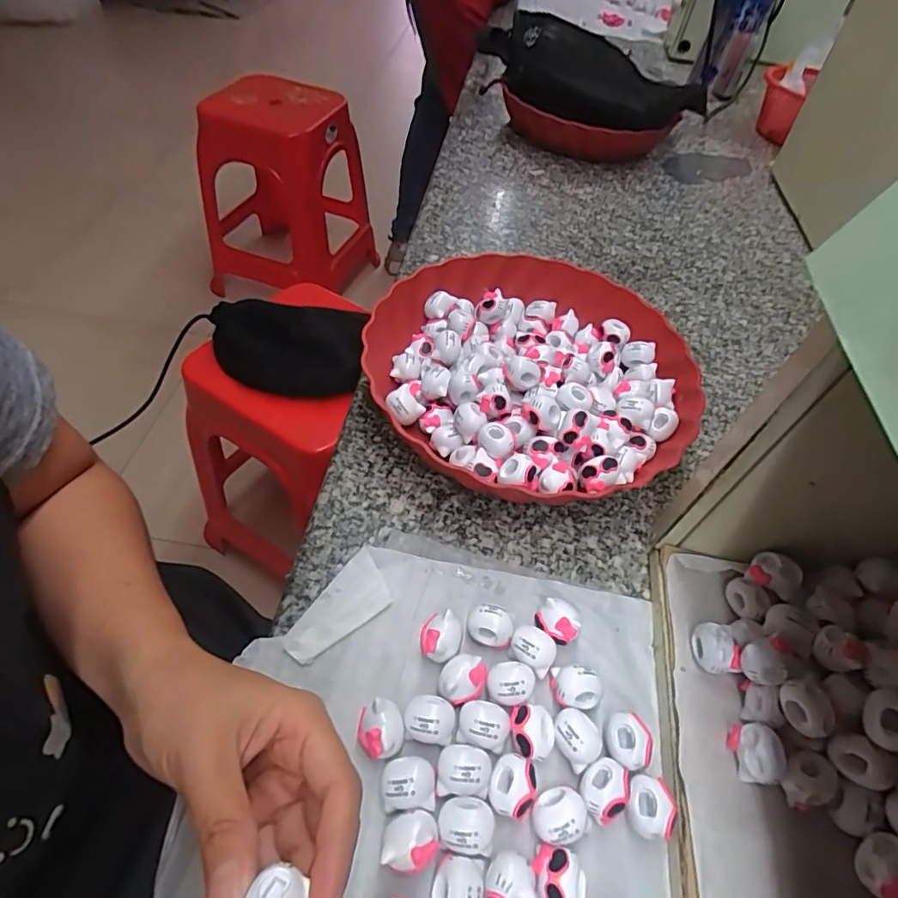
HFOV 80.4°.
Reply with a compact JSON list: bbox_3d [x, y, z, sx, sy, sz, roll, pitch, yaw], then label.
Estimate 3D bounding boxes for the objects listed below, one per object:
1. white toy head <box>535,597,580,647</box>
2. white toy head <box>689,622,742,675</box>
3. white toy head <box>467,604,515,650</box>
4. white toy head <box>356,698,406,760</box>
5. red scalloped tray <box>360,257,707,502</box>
[{"bbox_3d":[0.063,0.096,0.303,0.023,0.015,0.023,34,58,23],"label":"white toy head"},{"bbox_3d":[0.142,0.108,0.286,0.016,0.022,0.025,-11,52,-10],"label":"white toy head"},{"bbox_3d":[0.023,0.100,0.297,0.024,0.021,0.018,17,52,12],"label":"white toy head"},{"bbox_3d":[-0.033,0.140,0.263,0.023,0.021,0.024,1,51,-1],"label":"white toy head"},{"bbox_3d":[0.063,-0.059,0.406,0.235,0.053,0.243,-19,54,-16],"label":"red scalloped tray"}]

